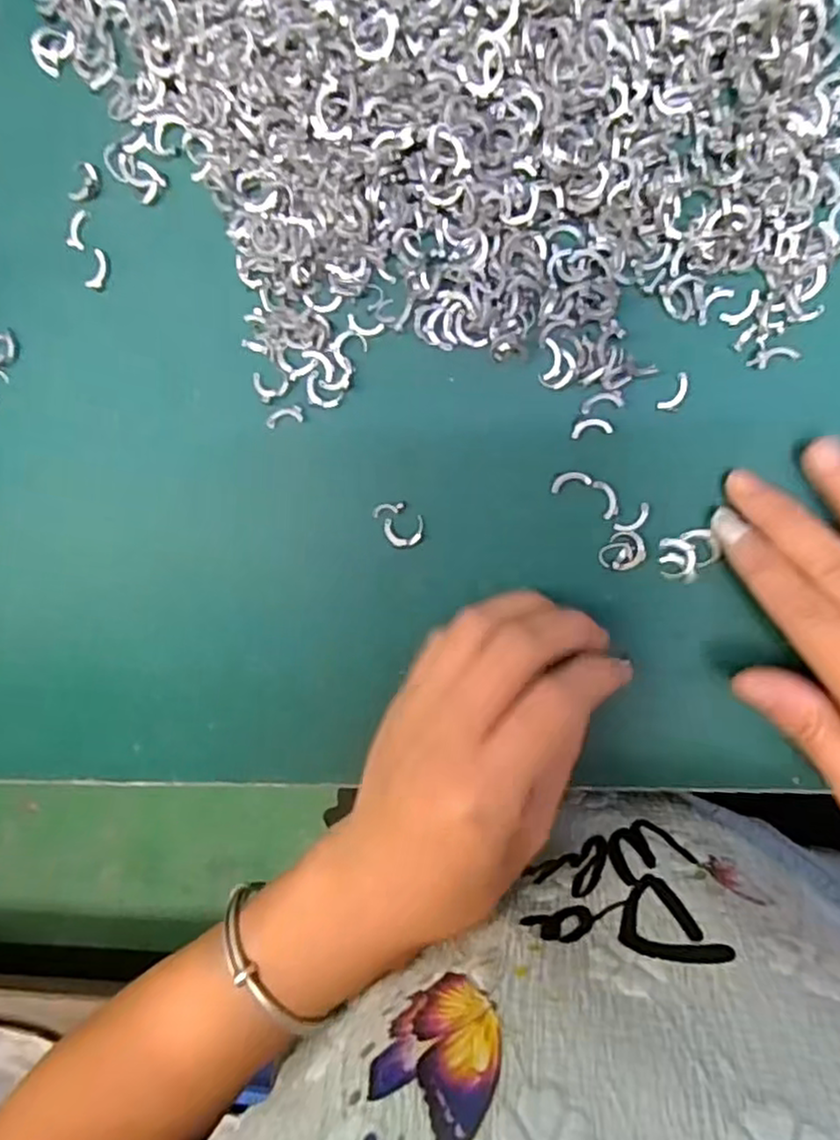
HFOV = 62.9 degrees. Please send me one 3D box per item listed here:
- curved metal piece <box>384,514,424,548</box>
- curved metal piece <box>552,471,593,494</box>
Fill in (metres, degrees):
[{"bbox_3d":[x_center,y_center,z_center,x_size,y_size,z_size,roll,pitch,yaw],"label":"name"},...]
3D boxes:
[{"bbox_3d":[-0.006,-0.014,0.257,0.015,0.004,0.011,-4,97,7],"label":"curved metal piece"},{"bbox_3d":[0.054,-0.032,0.247,0.014,0.004,0.006,-16,95,8],"label":"curved metal piece"}]

